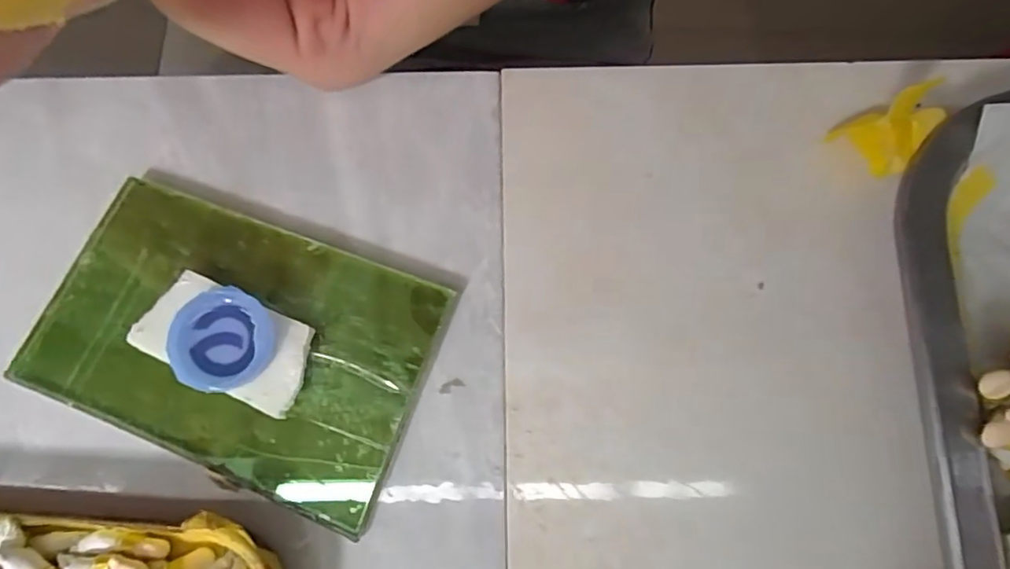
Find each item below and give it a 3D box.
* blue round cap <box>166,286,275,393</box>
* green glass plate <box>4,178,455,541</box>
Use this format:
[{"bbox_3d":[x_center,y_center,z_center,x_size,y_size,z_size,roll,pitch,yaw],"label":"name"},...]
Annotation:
[{"bbox_3d":[-0.075,0.015,0.150,0.027,0.007,0.027,0,79,1],"label":"blue round cap"},{"bbox_3d":[-0.075,0.016,0.155,0.103,0.005,0.067,20,80,4],"label":"green glass plate"}]

